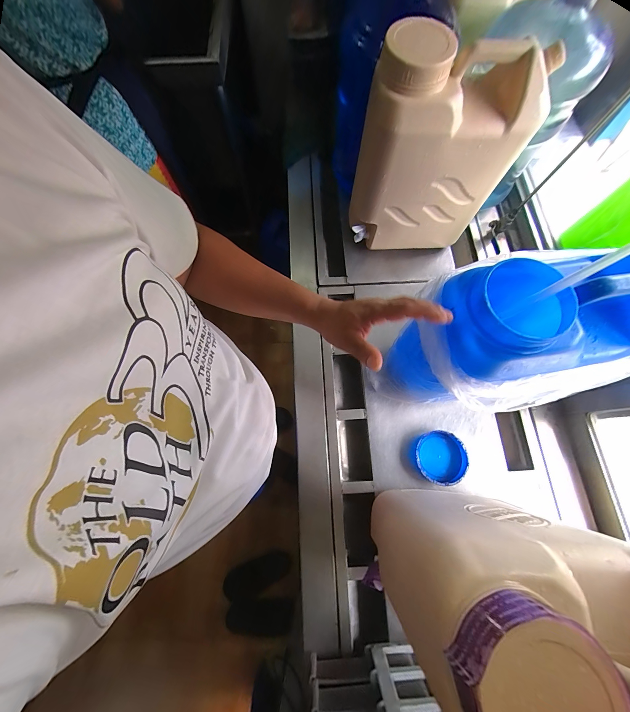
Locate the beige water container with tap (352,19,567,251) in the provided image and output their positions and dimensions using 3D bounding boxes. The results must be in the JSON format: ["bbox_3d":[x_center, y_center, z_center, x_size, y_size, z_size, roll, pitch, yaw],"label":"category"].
[{"bbox_3d":[0.271,-0.451,0.641,0.322,0.394,0.158,-2,73,-1],"label":"beige water container with tap"}]

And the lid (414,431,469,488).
[{"bbox_3d":[0.308,0.249,0.669,0.115,0.031,0.122,0,73,0],"label":"lid"}]

